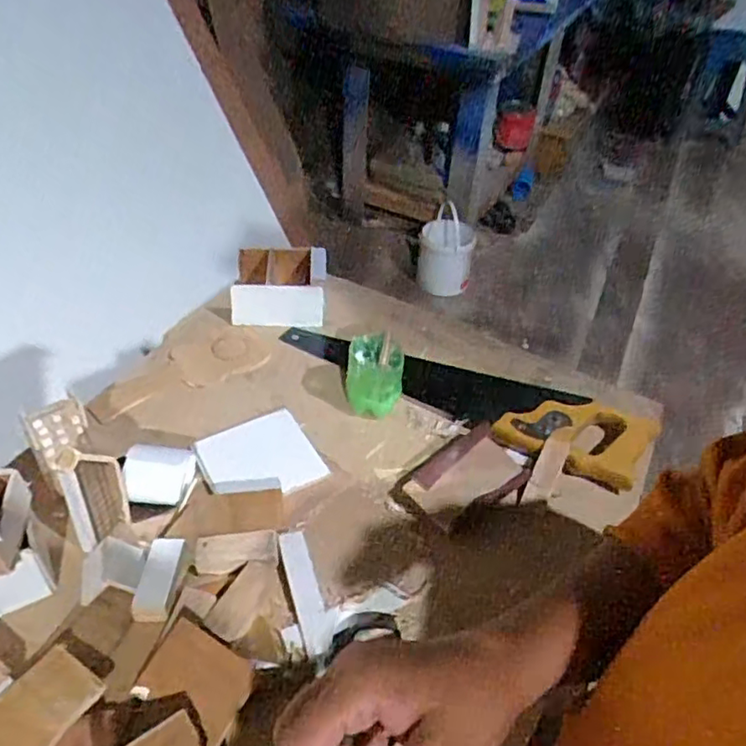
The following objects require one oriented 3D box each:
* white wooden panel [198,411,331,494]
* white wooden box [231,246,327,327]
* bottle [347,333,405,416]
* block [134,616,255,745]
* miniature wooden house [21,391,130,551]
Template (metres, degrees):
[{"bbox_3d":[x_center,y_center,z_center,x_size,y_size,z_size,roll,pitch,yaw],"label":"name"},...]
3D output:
[{"bbox_3d":[-0.110,0.083,0.604,0.104,0.012,0.095,-17,47,-21],"label":"white wooden panel"},{"bbox_3d":[-0.116,-0.112,0.781,0.113,0.060,0.107,2,43,-3],"label":"white wooden box"},{"bbox_3d":[0.002,0.006,0.649,0.058,0.072,0.054,3,44,0],"label":"bottle"},{"bbox_3d":[-0.121,0.211,0.430,0.071,0.011,0.054,29,65,9],"label":"block"},{"bbox_3d":[-0.245,0.080,0.523,0.048,0.099,0.092,-26,51,-27],"label":"miniature wooden house"}]

